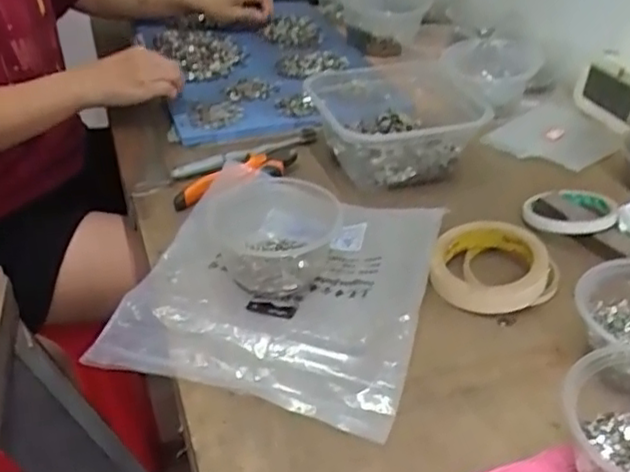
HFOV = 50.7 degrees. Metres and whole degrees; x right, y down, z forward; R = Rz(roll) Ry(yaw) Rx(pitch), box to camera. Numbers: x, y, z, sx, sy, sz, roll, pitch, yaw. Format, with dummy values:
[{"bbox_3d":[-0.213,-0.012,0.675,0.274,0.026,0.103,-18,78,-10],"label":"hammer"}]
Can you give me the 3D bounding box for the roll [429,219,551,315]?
[{"bbox_3d":[0.152,0.026,0.583,0.094,0.041,0.099,1,35,0],"label":"roll"}]

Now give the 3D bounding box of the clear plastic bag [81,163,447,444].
[{"bbox_3d":[-0.025,0.032,0.570,0.236,0.036,0.258,10,38,16],"label":"clear plastic bag"}]

